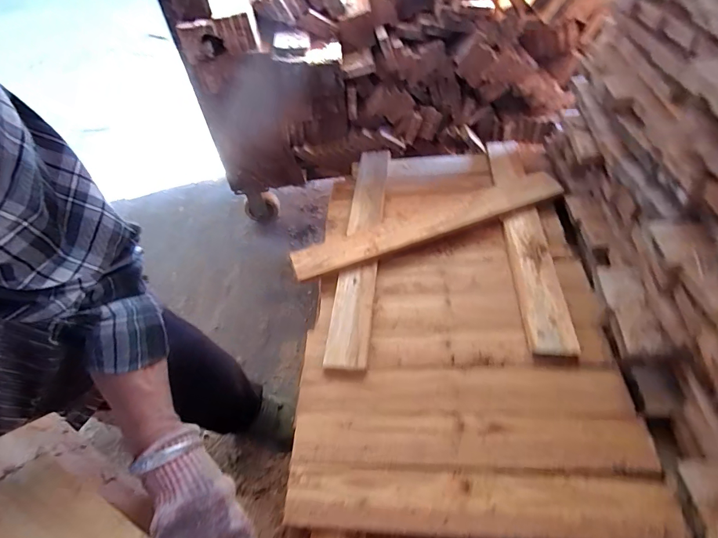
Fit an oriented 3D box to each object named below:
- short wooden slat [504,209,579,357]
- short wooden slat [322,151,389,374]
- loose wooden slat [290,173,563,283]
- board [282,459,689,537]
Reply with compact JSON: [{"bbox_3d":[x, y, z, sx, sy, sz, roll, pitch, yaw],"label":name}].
[{"bbox_3d":[0.319,0.014,0.703,0.069,0.027,0.315,1,51,8],"label":"short wooden slat"},{"bbox_3d":[0.007,-0.061,0.801,0.074,0.030,0.575,2,51,8],"label":"short wooden slat"},{"bbox_3d":[0.140,-0.093,0.791,0.562,0.024,0.092,-19,46,-8],"label":"loose wooden slat"},{"bbox_3d":[0.144,0.305,0.502,0.485,0.023,0.077,0,50,7],"label":"board"}]

